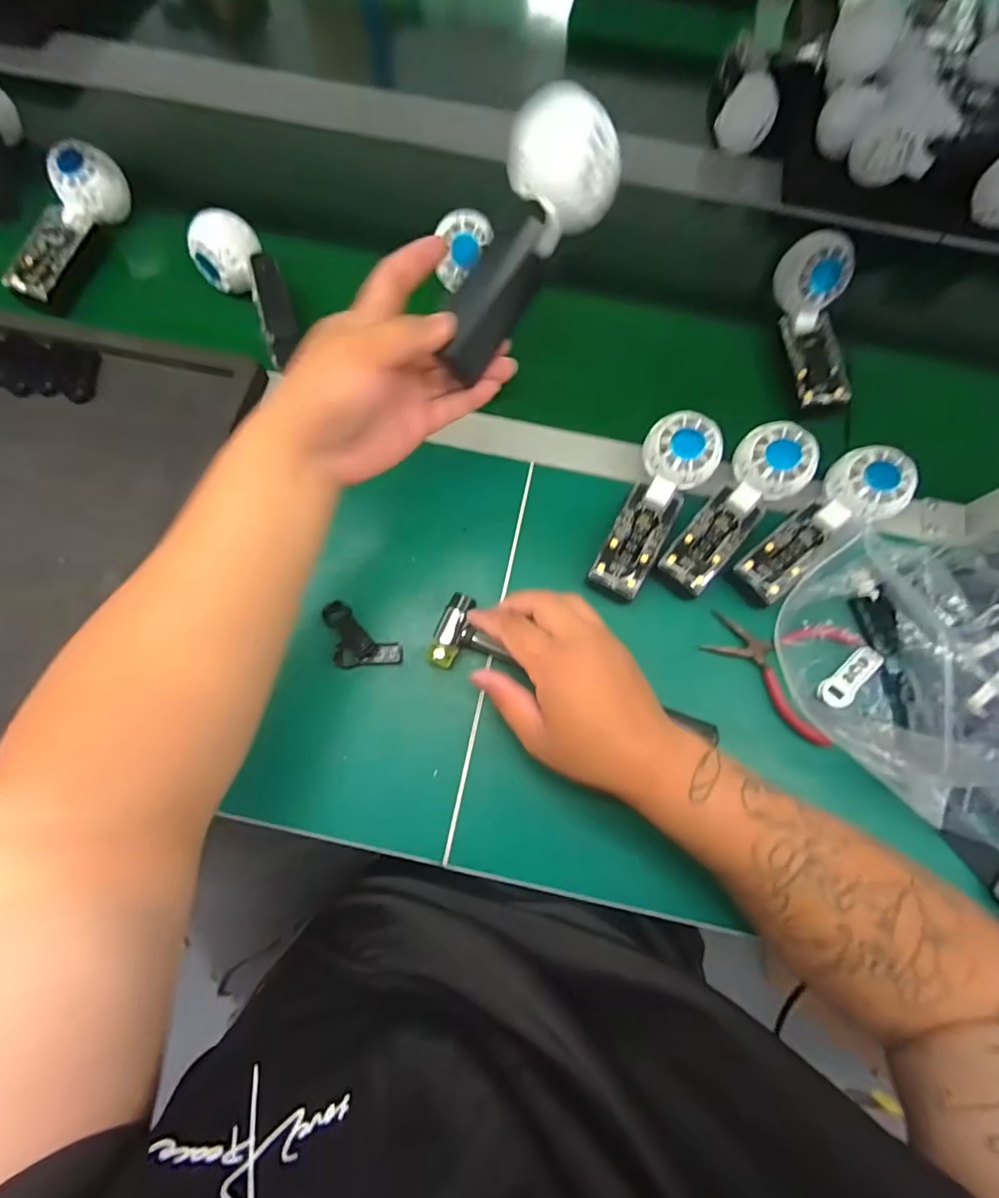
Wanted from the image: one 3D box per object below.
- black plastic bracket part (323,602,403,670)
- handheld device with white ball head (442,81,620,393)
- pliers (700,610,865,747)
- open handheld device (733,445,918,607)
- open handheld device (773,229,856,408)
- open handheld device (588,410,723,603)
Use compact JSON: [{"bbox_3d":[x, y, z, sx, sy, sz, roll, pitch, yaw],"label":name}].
[{"bbox_3d":[-0.119,0.037,0.406,0.075,0.008,0.041,35,76,8],"label":"black plastic bracket part"},{"bbox_3d":[0.012,-0.222,0.317,0.054,0.049,0.159,35,107,8],"label":"handheld device with white ball head"},{"bbox_3d":[0.231,0.048,0.407,0.111,0.013,0.100,30,75,7],"label":"pliers"},{"bbox_3d":[0.270,-0.060,0.413,0.161,0.030,0.058,-42,78,1],"label":"open handheld device"},{"bbox_3d":[0.305,-0.263,0.474,0.051,0.047,0.152,-10,96,-5],"label":"open handheld device"},{"bbox_3d":[0.128,-0.076,0.420,0.061,0.060,0.162,28,75,5],"label":"open handheld device"}]

